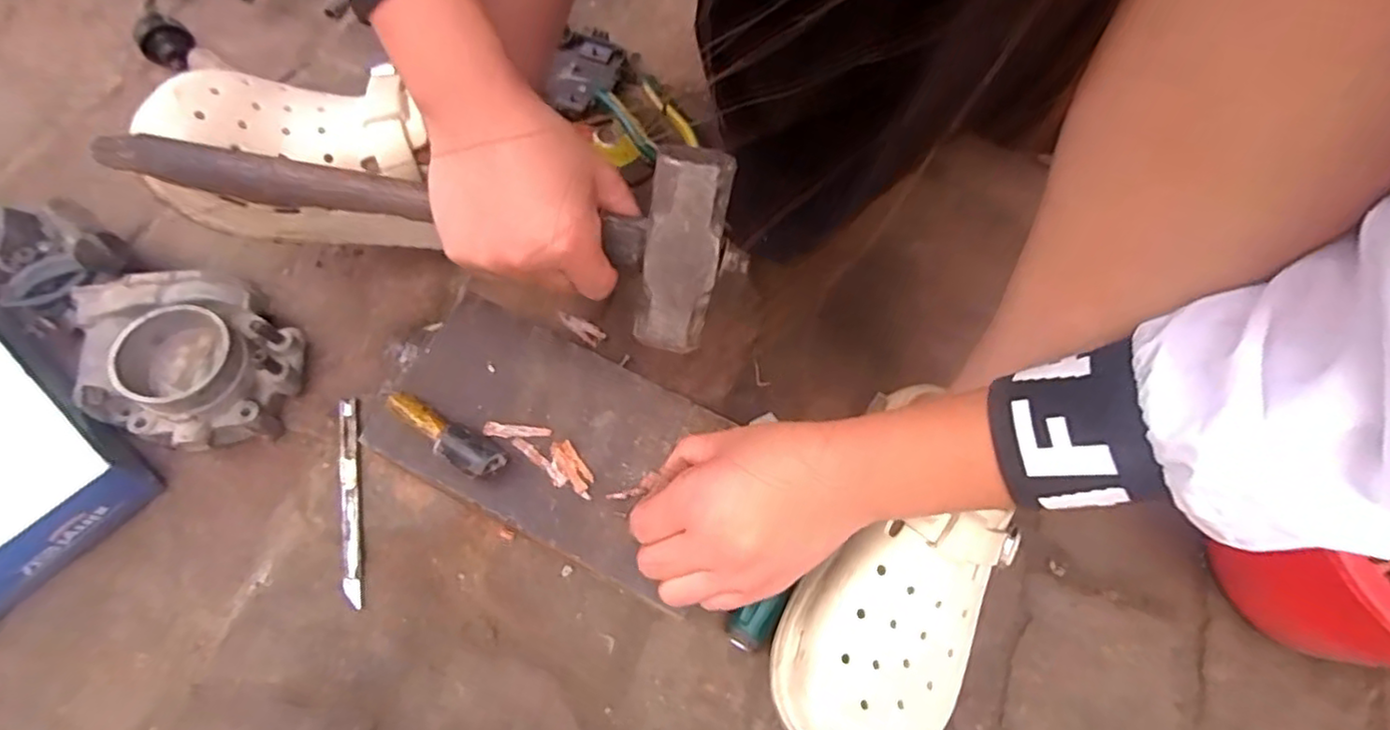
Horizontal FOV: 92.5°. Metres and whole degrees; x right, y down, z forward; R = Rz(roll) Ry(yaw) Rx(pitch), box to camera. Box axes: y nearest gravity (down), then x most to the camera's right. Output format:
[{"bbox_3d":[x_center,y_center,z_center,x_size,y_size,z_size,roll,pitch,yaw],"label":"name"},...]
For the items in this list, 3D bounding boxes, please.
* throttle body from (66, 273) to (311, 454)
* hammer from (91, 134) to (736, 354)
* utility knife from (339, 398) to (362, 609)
[{"bbox_3d":[-0.341,-0.002,0.446,0.135,0.069,0.104,15,65,0],"label":"throttle body"},{"bbox_3d":[-0.145,-0.095,0.365,0.323,0.108,0.043,13,26,-1],"label":"hammer"},{"bbox_3d":[-0.232,0.088,0.446,0.013,0.008,0.141,-9,68,-10],"label":"utility knife"}]

